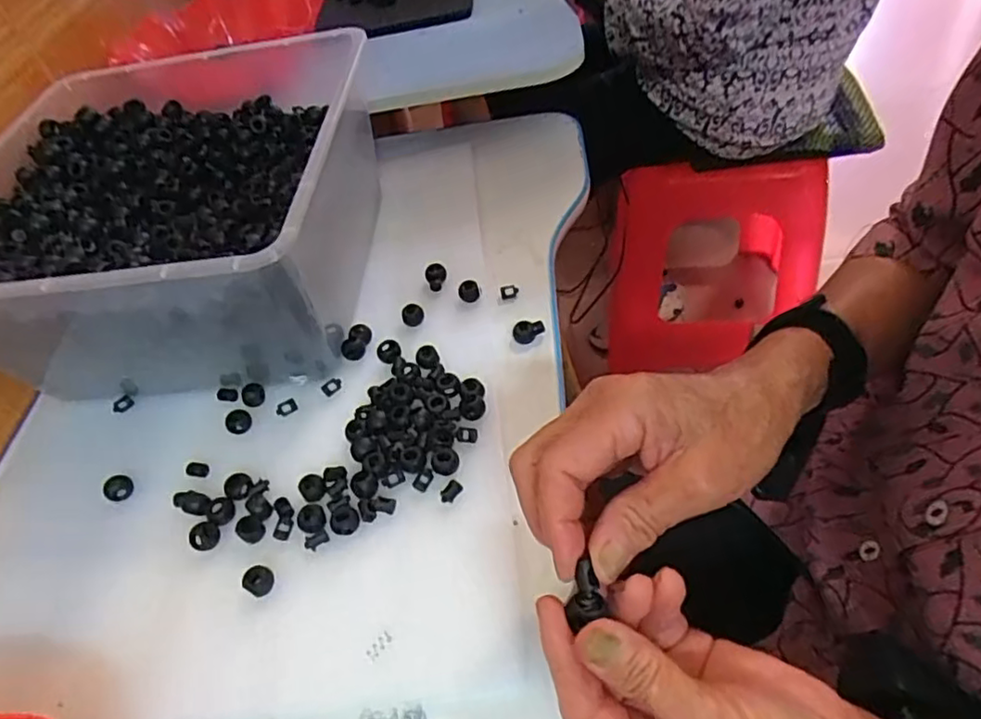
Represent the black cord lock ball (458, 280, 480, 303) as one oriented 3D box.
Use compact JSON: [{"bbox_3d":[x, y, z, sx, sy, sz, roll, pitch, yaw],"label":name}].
[{"bbox_3d":[-0.017,-0.054,0.497,0.016,0.017,0.014,-10,50,4],"label":"black cord lock ball"}]

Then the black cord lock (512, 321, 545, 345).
[{"bbox_3d":[0.029,-0.022,0.472,0.023,0.011,0.017,-26,50,-10],"label":"black cord lock"}]

